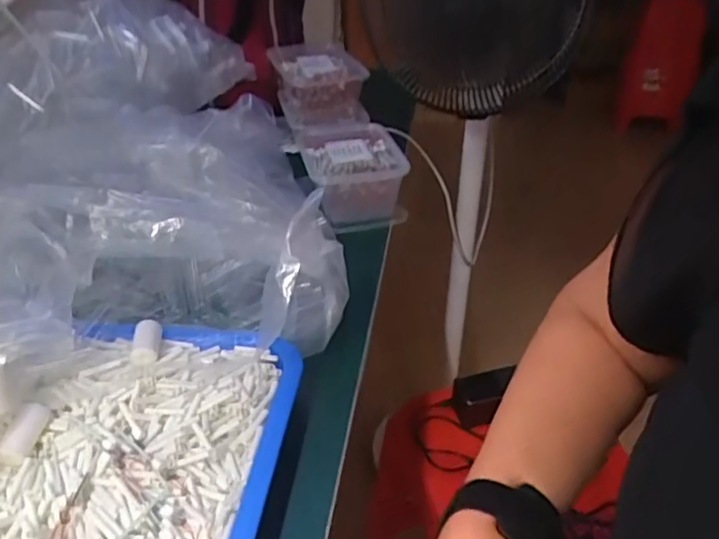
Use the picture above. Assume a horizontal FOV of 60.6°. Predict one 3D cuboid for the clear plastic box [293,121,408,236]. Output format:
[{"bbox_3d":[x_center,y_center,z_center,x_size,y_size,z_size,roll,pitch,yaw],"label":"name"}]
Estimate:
[{"bbox_3d":[-0.014,-0.129,0.805,0.119,0.074,0.176,-4,34,-13],"label":"clear plastic box"}]

